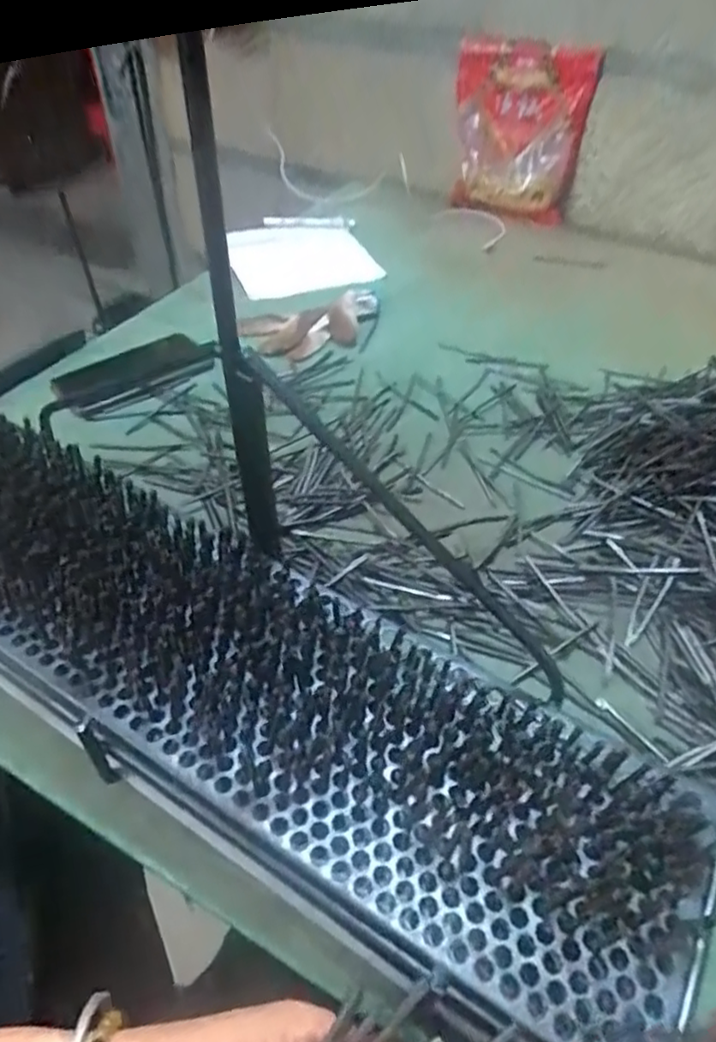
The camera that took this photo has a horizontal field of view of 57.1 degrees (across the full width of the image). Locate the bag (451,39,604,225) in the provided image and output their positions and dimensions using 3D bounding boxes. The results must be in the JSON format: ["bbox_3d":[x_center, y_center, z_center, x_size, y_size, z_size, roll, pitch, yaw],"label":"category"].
[{"bbox_3d":[0.230,-0.579,0.983,0.196,0.218,0.058,20,36,17],"label":"bag"}]

